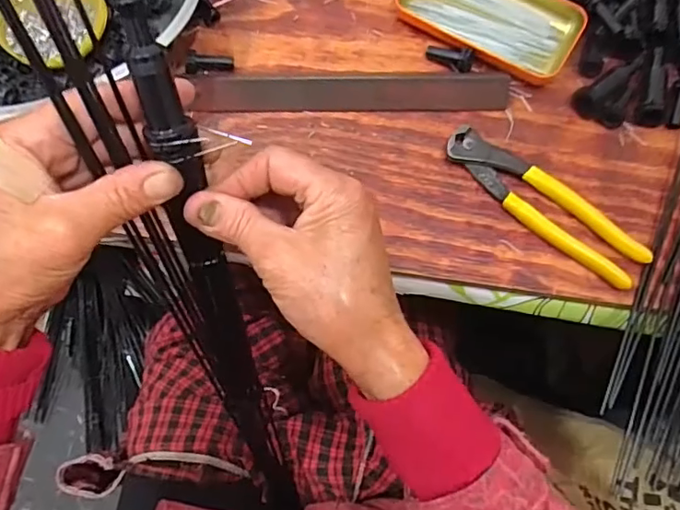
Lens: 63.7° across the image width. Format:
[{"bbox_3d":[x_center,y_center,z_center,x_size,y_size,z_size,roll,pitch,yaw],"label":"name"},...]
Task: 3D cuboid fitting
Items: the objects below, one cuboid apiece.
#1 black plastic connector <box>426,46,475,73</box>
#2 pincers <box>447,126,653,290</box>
[{"bbox_3d":[0.087,-0.159,0.434,0.038,0.011,0.018,22,75,20],"label":"black plastic connector"},{"bbox_3d":[0.148,-0.038,0.403,0.162,0.014,0.037,39,78,10],"label":"pincers"}]

